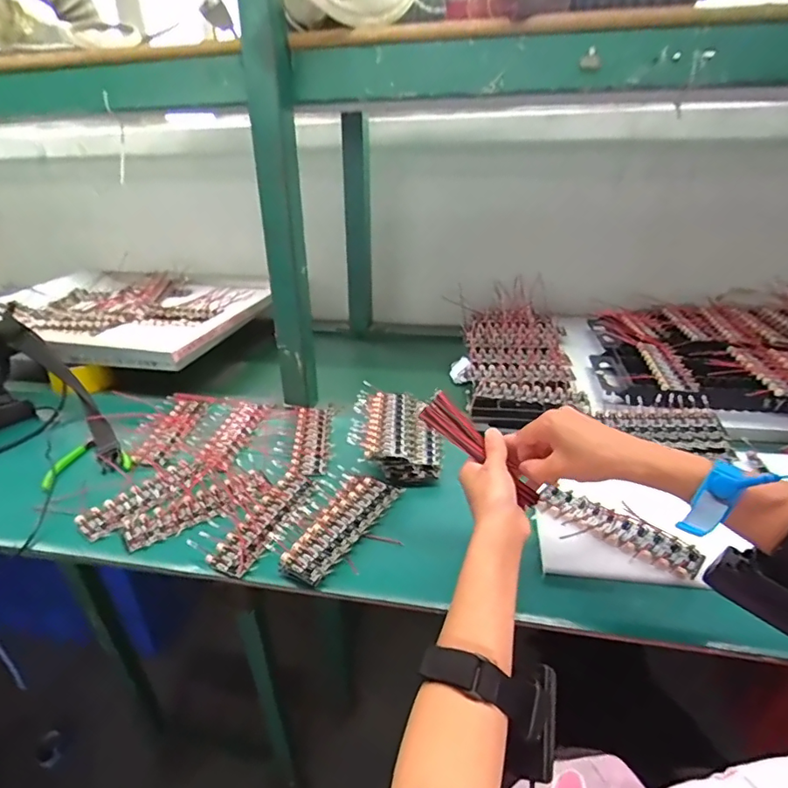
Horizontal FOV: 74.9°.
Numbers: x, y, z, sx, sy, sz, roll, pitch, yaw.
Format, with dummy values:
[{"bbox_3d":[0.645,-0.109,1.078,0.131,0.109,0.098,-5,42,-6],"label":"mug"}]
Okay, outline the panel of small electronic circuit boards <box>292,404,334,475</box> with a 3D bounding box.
[{"bbox_3d":[-0.112,0.058,0.701,0.044,0.009,0.161,-3,28,-2],"label":"panel of small electronic circuit boards"}]

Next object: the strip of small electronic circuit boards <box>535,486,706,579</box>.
[{"bbox_3d":[0.223,0.137,0.525,0.158,0.014,0.048,22,36,37],"label":"strip of small electronic circuit boards"}]

